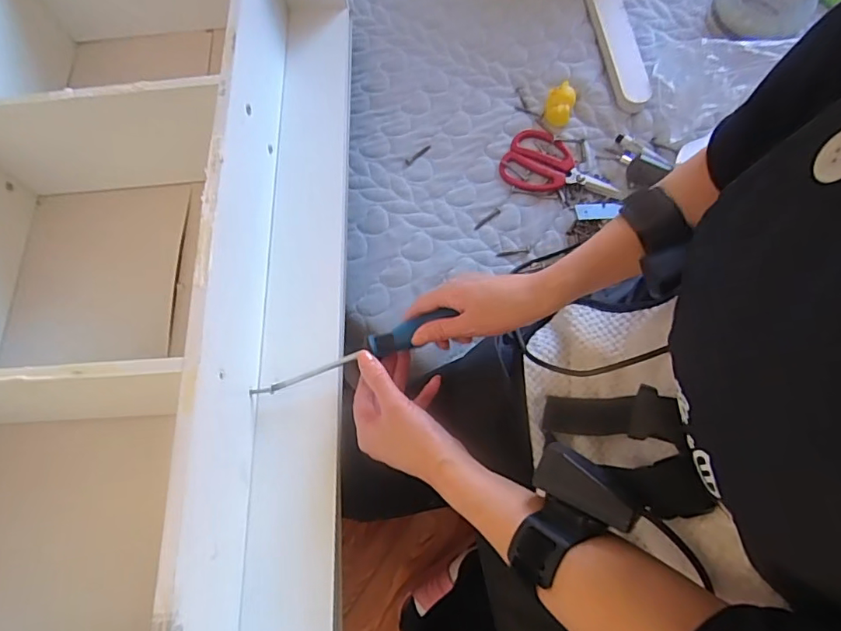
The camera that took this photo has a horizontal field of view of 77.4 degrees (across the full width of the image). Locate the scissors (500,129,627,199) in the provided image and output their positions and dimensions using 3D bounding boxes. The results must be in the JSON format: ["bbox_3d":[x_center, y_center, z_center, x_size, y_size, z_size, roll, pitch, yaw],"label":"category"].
[{"bbox_3d":[0.183,-0.195,0.675,0.152,0.015,0.088,13,73,3],"label":"scissors"}]

